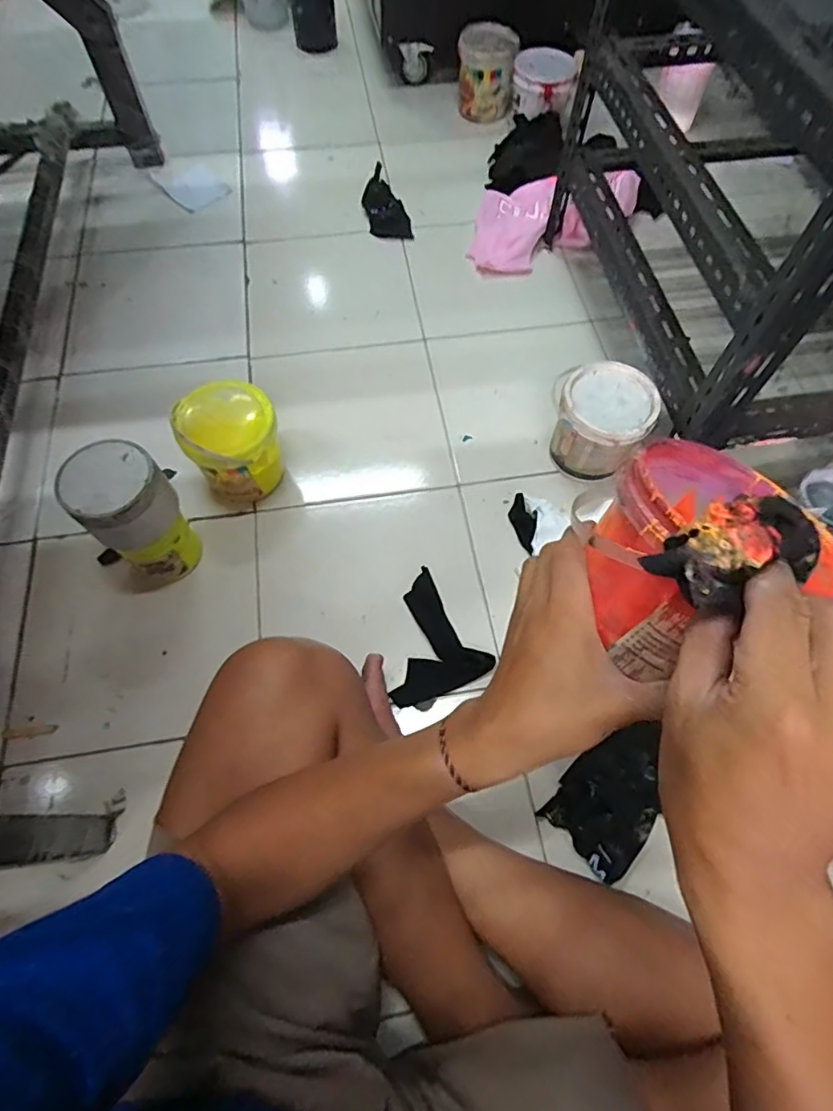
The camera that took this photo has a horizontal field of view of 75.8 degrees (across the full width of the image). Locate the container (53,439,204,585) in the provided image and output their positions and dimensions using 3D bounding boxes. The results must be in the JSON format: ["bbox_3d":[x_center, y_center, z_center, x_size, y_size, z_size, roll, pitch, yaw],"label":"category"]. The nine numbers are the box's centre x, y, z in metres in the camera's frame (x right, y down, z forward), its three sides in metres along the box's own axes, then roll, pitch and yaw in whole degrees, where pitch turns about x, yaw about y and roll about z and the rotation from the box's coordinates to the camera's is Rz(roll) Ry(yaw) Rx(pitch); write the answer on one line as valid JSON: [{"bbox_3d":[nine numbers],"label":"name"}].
[{"bbox_3d":[-0.337,-0.043,0.662,0.095,0.184,0.099,0,64,-1],"label":"container"}]

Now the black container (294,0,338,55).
[{"bbox_3d":[-0.250,-1.332,1.286,0.103,0.135,0.106,-10,65,-6],"label":"black container"}]

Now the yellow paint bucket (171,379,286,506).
[{"bbox_3d":[-0.252,-0.151,0.747,0.119,0.134,0.122,0,64,-1],"label":"yellow paint bucket"}]

